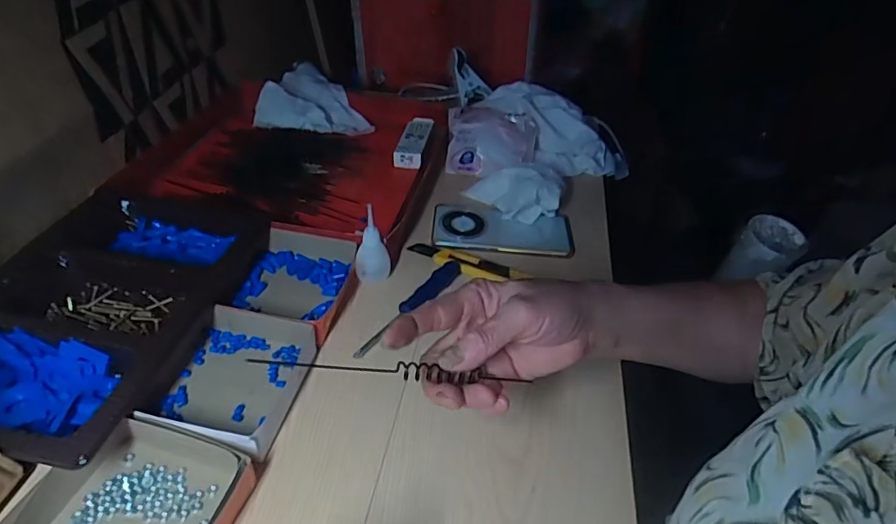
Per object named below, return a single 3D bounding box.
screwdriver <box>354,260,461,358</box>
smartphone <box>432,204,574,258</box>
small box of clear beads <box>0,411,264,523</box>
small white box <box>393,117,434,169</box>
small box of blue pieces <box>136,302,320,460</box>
[{"bbox_3d":[-0.036,0.045,0.510,0.019,0.020,0.158,29,49,24],"label":"screwdriver"},{"bbox_3d":[0.069,-0.045,0.630,0.171,0.012,0.083,6,42,0],"label":"smartphone"},{"bbox_3d":[-0.221,0.170,0.343,0.136,0.035,0.128,12,43,7],"label":"small box of clear beads"},{"bbox_3d":[-0.052,-0.179,0.764,0.041,0.027,0.129,8,42,3],"label":"small white box"},{"bbox_3d":[-0.185,0.096,0.435,0.114,0.039,0.129,10,43,5],"label":"small box of blue pieces"}]

